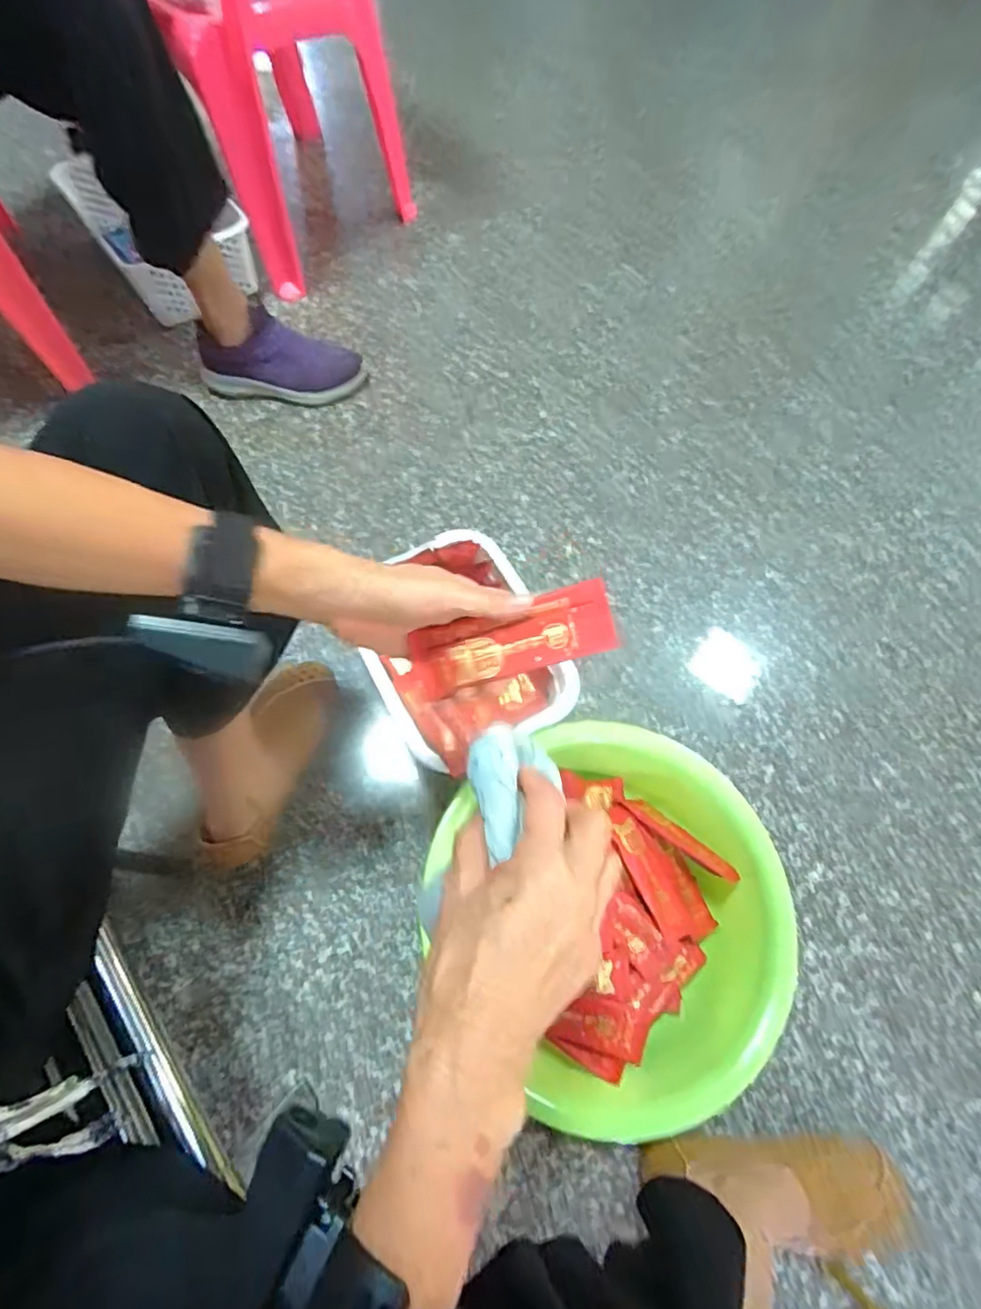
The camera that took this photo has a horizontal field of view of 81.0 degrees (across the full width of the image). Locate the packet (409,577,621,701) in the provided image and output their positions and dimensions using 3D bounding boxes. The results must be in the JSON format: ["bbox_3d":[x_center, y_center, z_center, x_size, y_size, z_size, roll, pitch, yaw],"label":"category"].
[{"bbox_3d":[0.016,-0.010,0.384,0.135,0.009,0.046,-16,91,0],"label":"packet"}]

